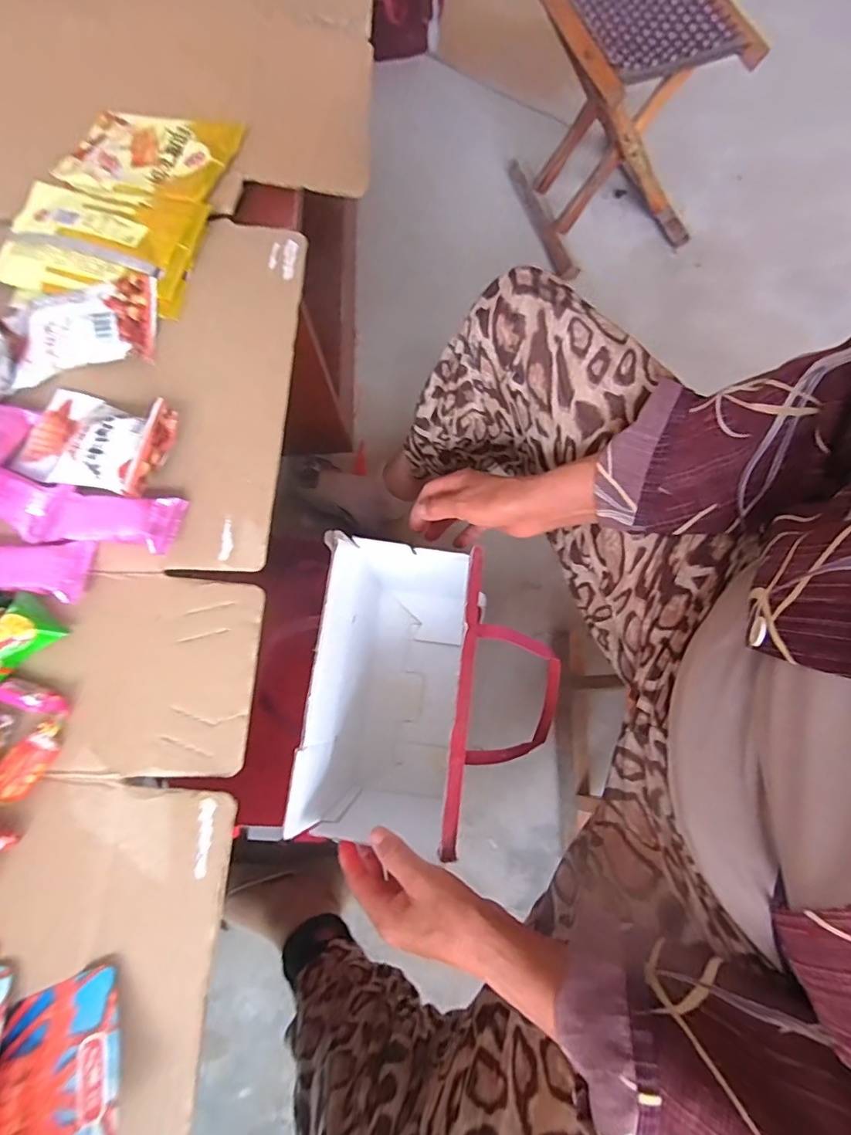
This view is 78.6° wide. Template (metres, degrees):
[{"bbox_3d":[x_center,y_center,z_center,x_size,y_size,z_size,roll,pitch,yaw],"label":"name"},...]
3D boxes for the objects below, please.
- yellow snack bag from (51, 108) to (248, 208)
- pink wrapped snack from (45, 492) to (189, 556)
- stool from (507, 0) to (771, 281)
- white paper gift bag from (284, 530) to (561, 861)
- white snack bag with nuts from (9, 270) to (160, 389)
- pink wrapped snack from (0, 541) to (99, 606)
[{"bbox_3d":[-0.260,-0.377,0.488,0.154,0.028,0.113,12,74,8],"label":"yellow snack bag"},{"bbox_3d":[-0.222,-0.033,0.379,0.085,0.023,0.040,4,73,5],"label":"pink wrapped snack"},{"bbox_3d":[0.324,-0.772,0.908,0.249,0.318,0.299,-16,73,-1],"label":"stool"},{"bbox_3d":[-0.028,0.117,0.560,0.140,0.260,0.286,7,77,3],"label":"white paper gift bag"},{"bbox_3d":[-0.282,-0.195,0.422,0.123,0.032,0.074,-14,73,0],"label":"white snack bag with nuts"},{"bbox_3d":[-0.285,-0.002,0.373,0.081,0.020,0.043,7,74,6],"label":"pink wrapped snack"}]

